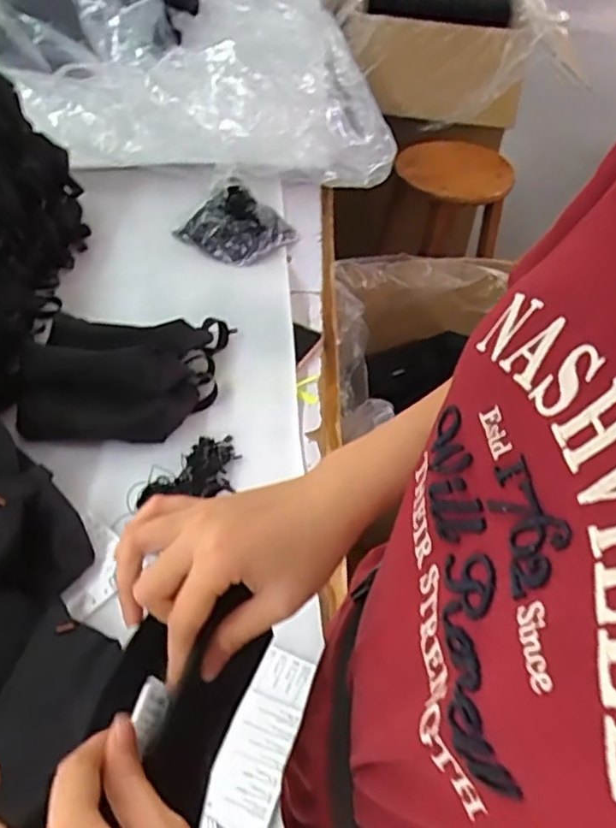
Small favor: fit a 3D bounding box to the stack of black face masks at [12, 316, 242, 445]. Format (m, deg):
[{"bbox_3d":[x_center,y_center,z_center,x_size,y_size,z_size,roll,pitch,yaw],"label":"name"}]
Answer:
[{"bbox_3d":[-0.201,-0.049,0.711,0.237,0.071,0.165,-10,48,-12],"label":"stack of black face masks"}]

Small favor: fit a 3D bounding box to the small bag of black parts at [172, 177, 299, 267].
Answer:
[{"bbox_3d":[-0.105,-0.281,0.929,0.128,0.056,0.129,26,51,20],"label":"small bag of black parts"}]

